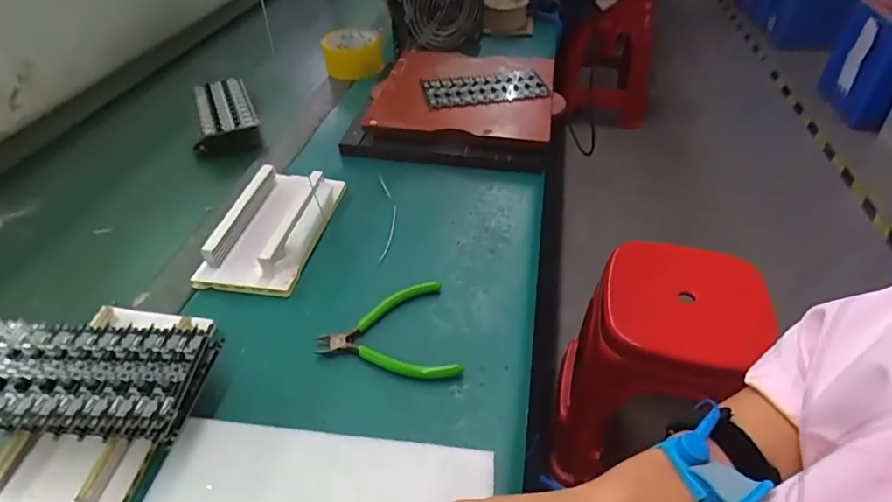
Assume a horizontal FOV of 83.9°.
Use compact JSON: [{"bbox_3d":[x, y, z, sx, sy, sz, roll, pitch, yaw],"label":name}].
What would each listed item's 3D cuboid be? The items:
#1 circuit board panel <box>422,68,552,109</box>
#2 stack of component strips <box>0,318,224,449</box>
[{"bbox_3d":[0.052,-0.218,0.666,0.159,0.008,0.072,-10,50,-11],"label":"circuit board panel"},{"bbox_3d":[-0.250,0.085,0.333,0.161,0.025,0.079,-1,42,3],"label":"stack of component strips"}]

